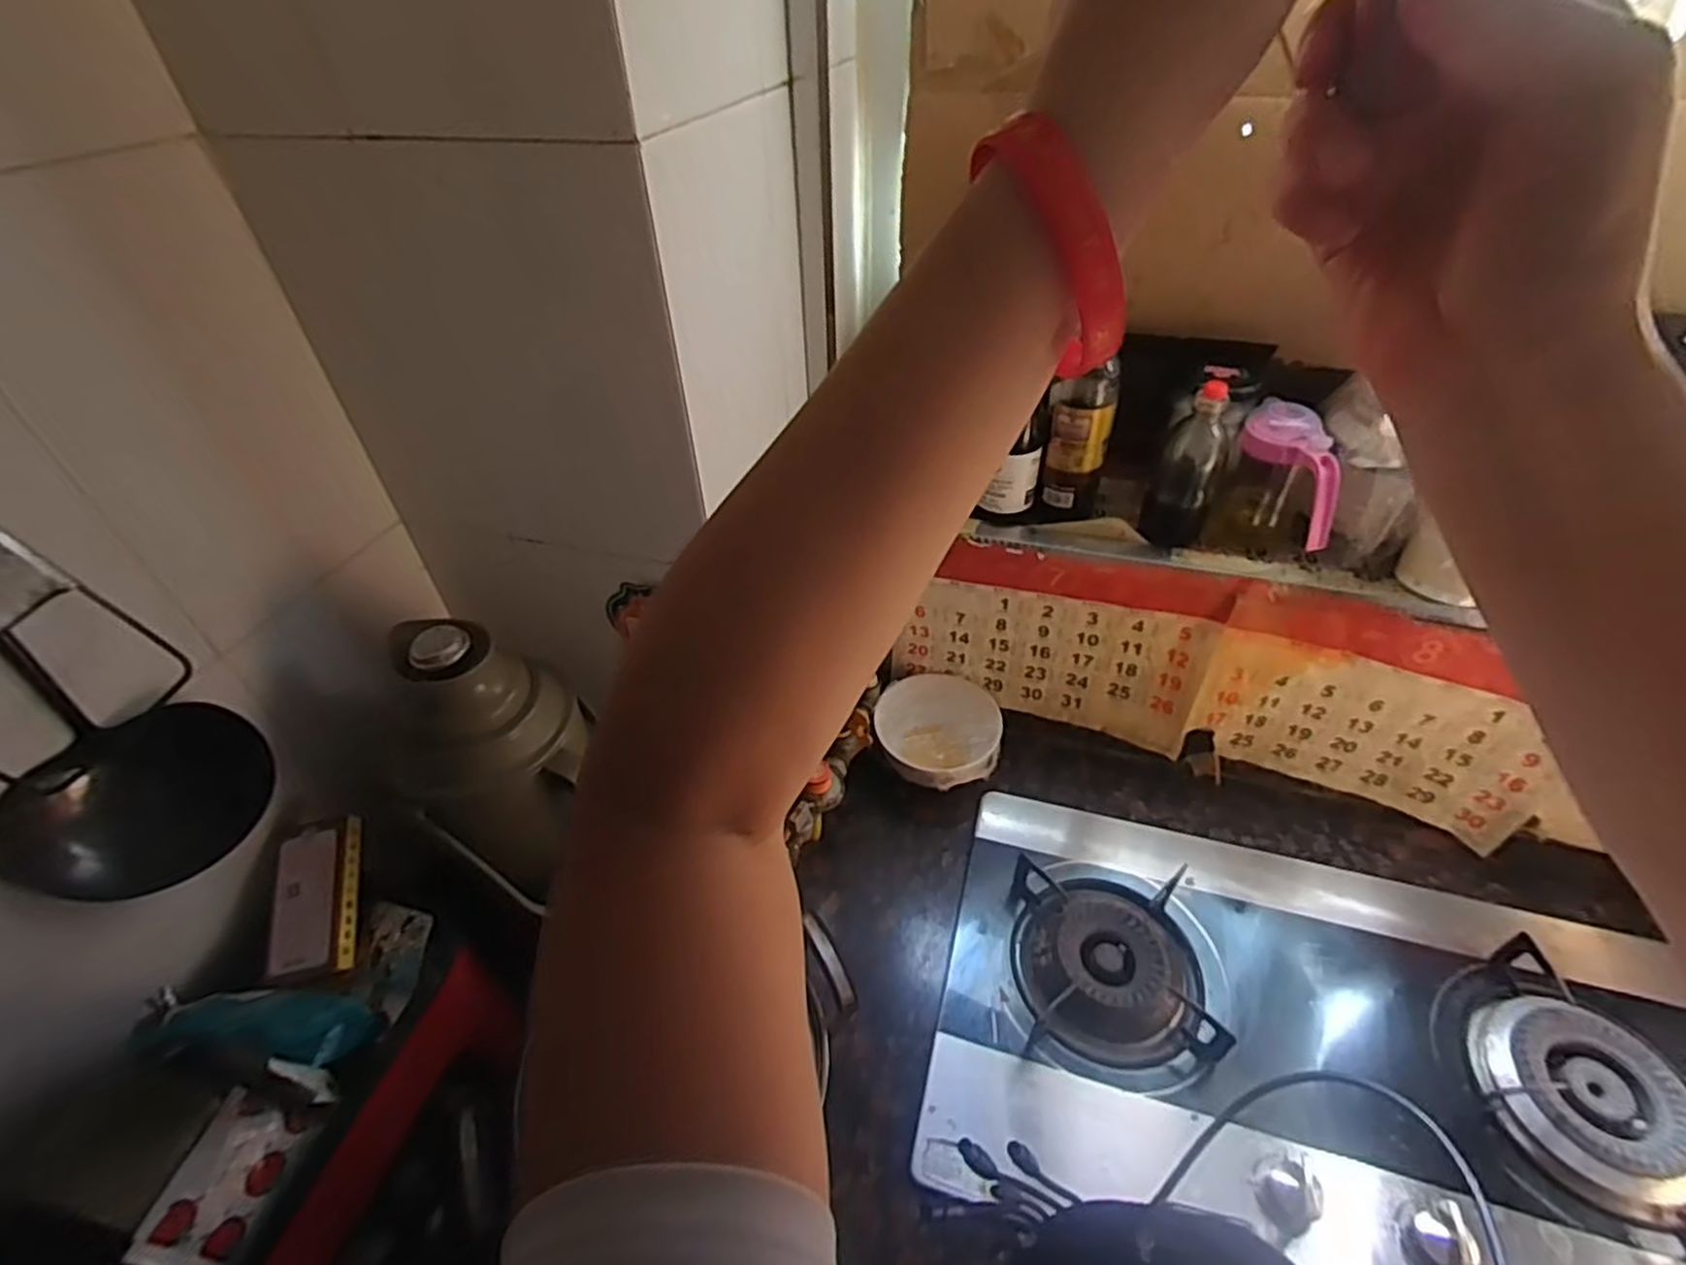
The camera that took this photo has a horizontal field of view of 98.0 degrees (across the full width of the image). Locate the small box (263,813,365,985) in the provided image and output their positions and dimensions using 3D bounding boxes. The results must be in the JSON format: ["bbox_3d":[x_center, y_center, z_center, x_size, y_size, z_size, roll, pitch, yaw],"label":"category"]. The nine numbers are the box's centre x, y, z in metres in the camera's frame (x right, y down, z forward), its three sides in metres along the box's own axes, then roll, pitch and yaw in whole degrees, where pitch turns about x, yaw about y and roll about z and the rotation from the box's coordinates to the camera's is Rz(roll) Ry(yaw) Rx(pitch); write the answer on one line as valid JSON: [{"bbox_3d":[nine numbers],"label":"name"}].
[{"bbox_3d":[-0.398,0.198,0.555,0.051,0.012,0.110,1,62,-27],"label":"small box"}]

